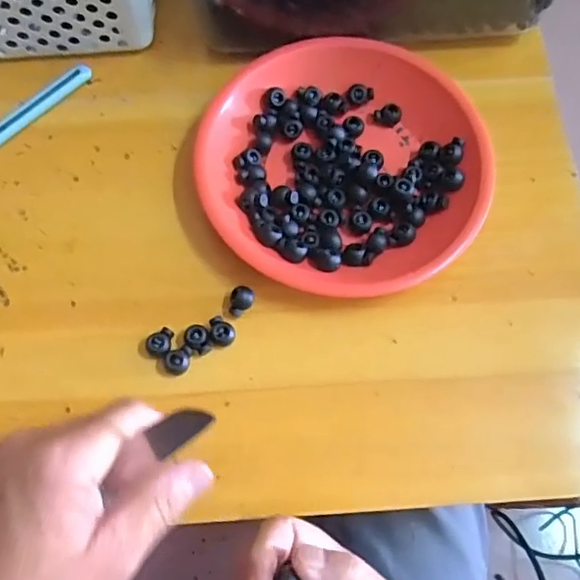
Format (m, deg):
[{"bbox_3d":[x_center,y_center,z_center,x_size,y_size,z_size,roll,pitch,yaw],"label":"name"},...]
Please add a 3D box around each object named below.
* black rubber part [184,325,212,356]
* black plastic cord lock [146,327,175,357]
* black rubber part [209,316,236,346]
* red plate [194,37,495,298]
[{"bbox_3d":[-0.058,0.032,0.371,0.015,0.009,0.019,-23,72,-8],"label":"black rubber part"},{"bbox_3d":[-0.082,0.033,0.372,0.015,0.011,0.018,10,71,3],"label":"black plastic cord lock"},{"bbox_3d":[-0.044,0.027,0.374,0.019,0.009,0.015,37,75,12],"label":"black rubber part"},{"bbox_3d":[0.037,-0.086,0.408,0.185,0.027,0.186,0,71,0],"label":"red plate"}]

